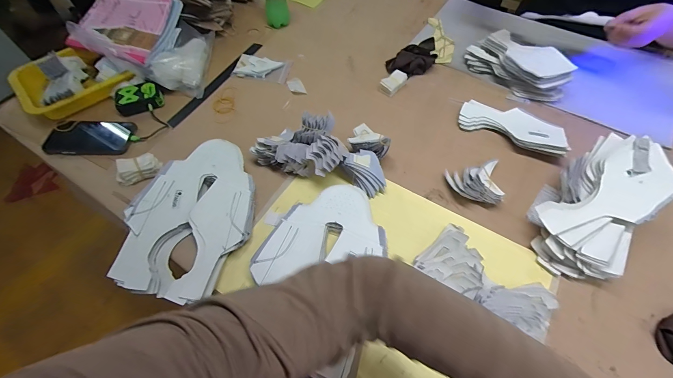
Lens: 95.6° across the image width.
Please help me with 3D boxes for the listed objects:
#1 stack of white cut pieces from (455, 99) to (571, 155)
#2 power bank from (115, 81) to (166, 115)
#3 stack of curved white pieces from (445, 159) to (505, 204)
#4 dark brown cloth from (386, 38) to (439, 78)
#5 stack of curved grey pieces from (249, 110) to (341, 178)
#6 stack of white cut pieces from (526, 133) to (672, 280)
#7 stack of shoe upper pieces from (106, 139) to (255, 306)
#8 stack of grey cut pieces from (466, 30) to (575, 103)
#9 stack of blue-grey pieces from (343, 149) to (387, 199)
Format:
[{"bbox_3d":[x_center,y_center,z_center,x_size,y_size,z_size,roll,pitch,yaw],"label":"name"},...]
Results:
[{"bbox_3d":[0.349,-0.125,0.606,0.197,0.035,0.090,30,64,18],"label":"stack of white cut pieces"},{"bbox_3d":[-0.430,-0.201,0.666,0.094,0.035,0.070,-8,59,-3],"label":"power bank"},{"bbox_3d":[0.251,-0.010,0.540,0.088,0.034,0.081,-6,59,-2],"label":"stack of curved white pieces"},{"bbox_3d":[0.174,-0.305,0.707,0.110,0.055,0.069,-15,59,-7],"label":"dark brown cloth"},{"bbox_3d":[-0.062,-0.084,0.568,0.169,0.078,0.107,19,61,12],"label":"stack of curved grey pieces"},{"bbox_3d":[0.395,0.027,0.466,0.124,0.115,0.201,36,66,21],"label":"stack of white cut pieces"},{"bbox_3d":[-0.238,0.041,0.518,0.193,0.045,0.273,14,60,10],"label":"stack of shoe upper pieces"},{"bbox_3d":[0.397,-0.278,0.673,0.103,0.071,0.220,-30,63,-16],"label":"stack of grey cut pieces"},{"bbox_3d":[0.051,-0.029,0.547,0.060,0.051,0.079,-28,62,-14],"label":"stack of blue-grey pieces"}]

